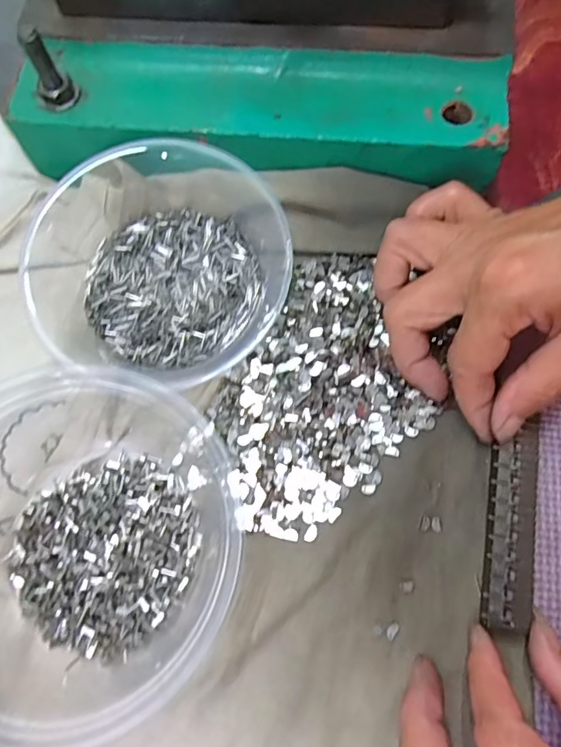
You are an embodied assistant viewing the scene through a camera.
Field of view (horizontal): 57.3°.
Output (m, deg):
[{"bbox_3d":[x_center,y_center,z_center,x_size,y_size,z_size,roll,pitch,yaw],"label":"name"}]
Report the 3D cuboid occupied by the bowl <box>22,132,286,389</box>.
[{"bbox_3d":[-0.069,-0.054,0.265,0.146,0.053,0.127,-3,67,-1],"label":"bowl"}]

